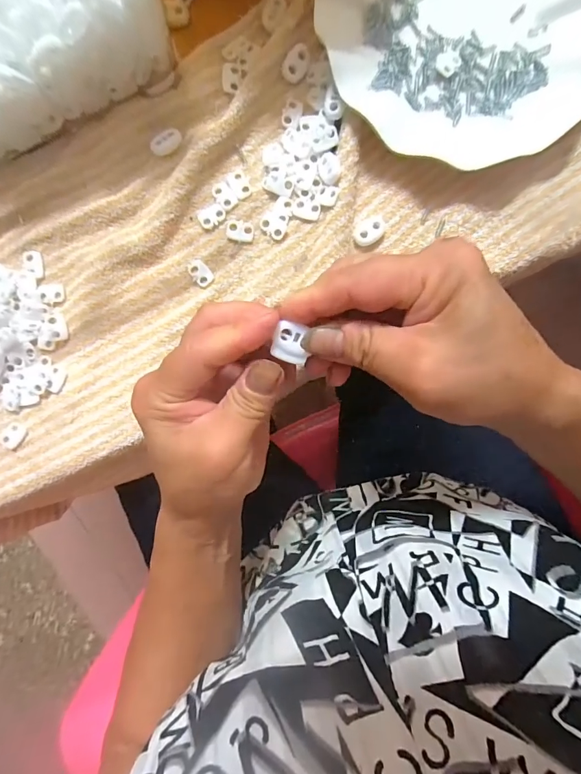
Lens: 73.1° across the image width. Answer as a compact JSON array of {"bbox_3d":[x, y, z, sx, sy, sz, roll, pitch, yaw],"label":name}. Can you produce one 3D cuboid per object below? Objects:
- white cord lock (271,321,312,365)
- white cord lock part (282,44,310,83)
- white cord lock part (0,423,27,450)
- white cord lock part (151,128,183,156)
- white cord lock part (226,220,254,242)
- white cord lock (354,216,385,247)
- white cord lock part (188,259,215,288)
[{"bbox_3d":[0.000,-0.020,0.184,0.017,0.005,0.018,12,97,-3],"label":"white cord lock"},{"bbox_3d":[0.004,-0.215,0.260,0.014,0.005,0.022,37,89,-1],"label":"white cord lock part"},{"bbox_3d":[-0.198,0.035,0.279,0.013,0.004,0.019,39,89,-1],"label":"white cord lock part"},{"bbox_3d":[-0.083,-0.165,0.264,0.022,0.005,0.012,-36,91,-1],"label":"white cord lock part"},{"bbox_3d":[-0.035,-0.108,0.271,0.019,0.004,0.013,7,90,-1],"label":"white cord lock part"},{"bbox_3d":[0.055,-0.108,0.269,0.024,0.007,0.016,-41,91,-1],"label":"white cord lock"},{"bbox_3d":[-0.062,-0.079,0.272,0.013,0.004,0.019,-43,91,-1],"label":"white cord lock part"}]

